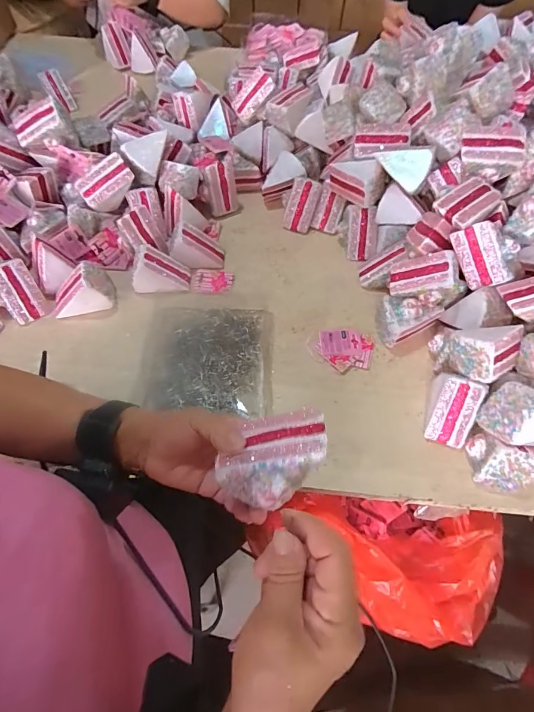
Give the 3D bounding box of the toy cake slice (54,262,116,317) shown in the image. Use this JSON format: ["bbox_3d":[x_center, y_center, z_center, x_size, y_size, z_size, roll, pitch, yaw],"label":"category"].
[{"bbox_3d":[-0.293,-0.102,0.590,0.093,0.067,0.055,-13,60,-9],"label":"toy cake slice"}]

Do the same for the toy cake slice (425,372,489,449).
[{"bbox_3d":[0.244,0.071,0.493,0.056,0.063,0.074,20,61,10],"label":"toy cake slice"}]

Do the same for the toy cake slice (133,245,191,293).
[{"bbox_3d":[-0.171,-0.138,0.607,0.087,0.057,0.052,-3,59,-3],"label":"toy cake slice"}]

